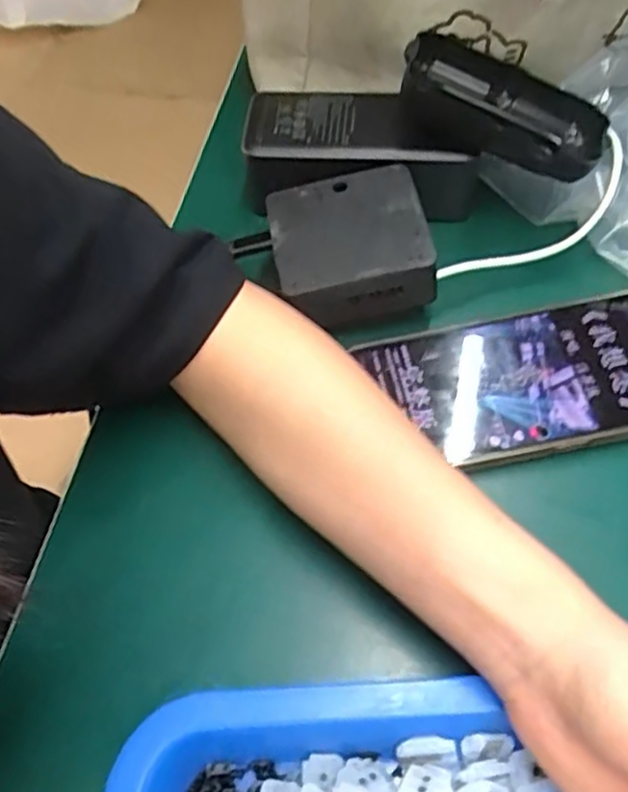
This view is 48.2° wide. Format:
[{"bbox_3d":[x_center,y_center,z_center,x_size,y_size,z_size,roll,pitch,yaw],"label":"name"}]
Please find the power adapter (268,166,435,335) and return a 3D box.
[{"bbox_3d":[0.017,-0.076,0.363,0.074,0.040,0.073,-9,59,-1],"label":"power adapter"}]

